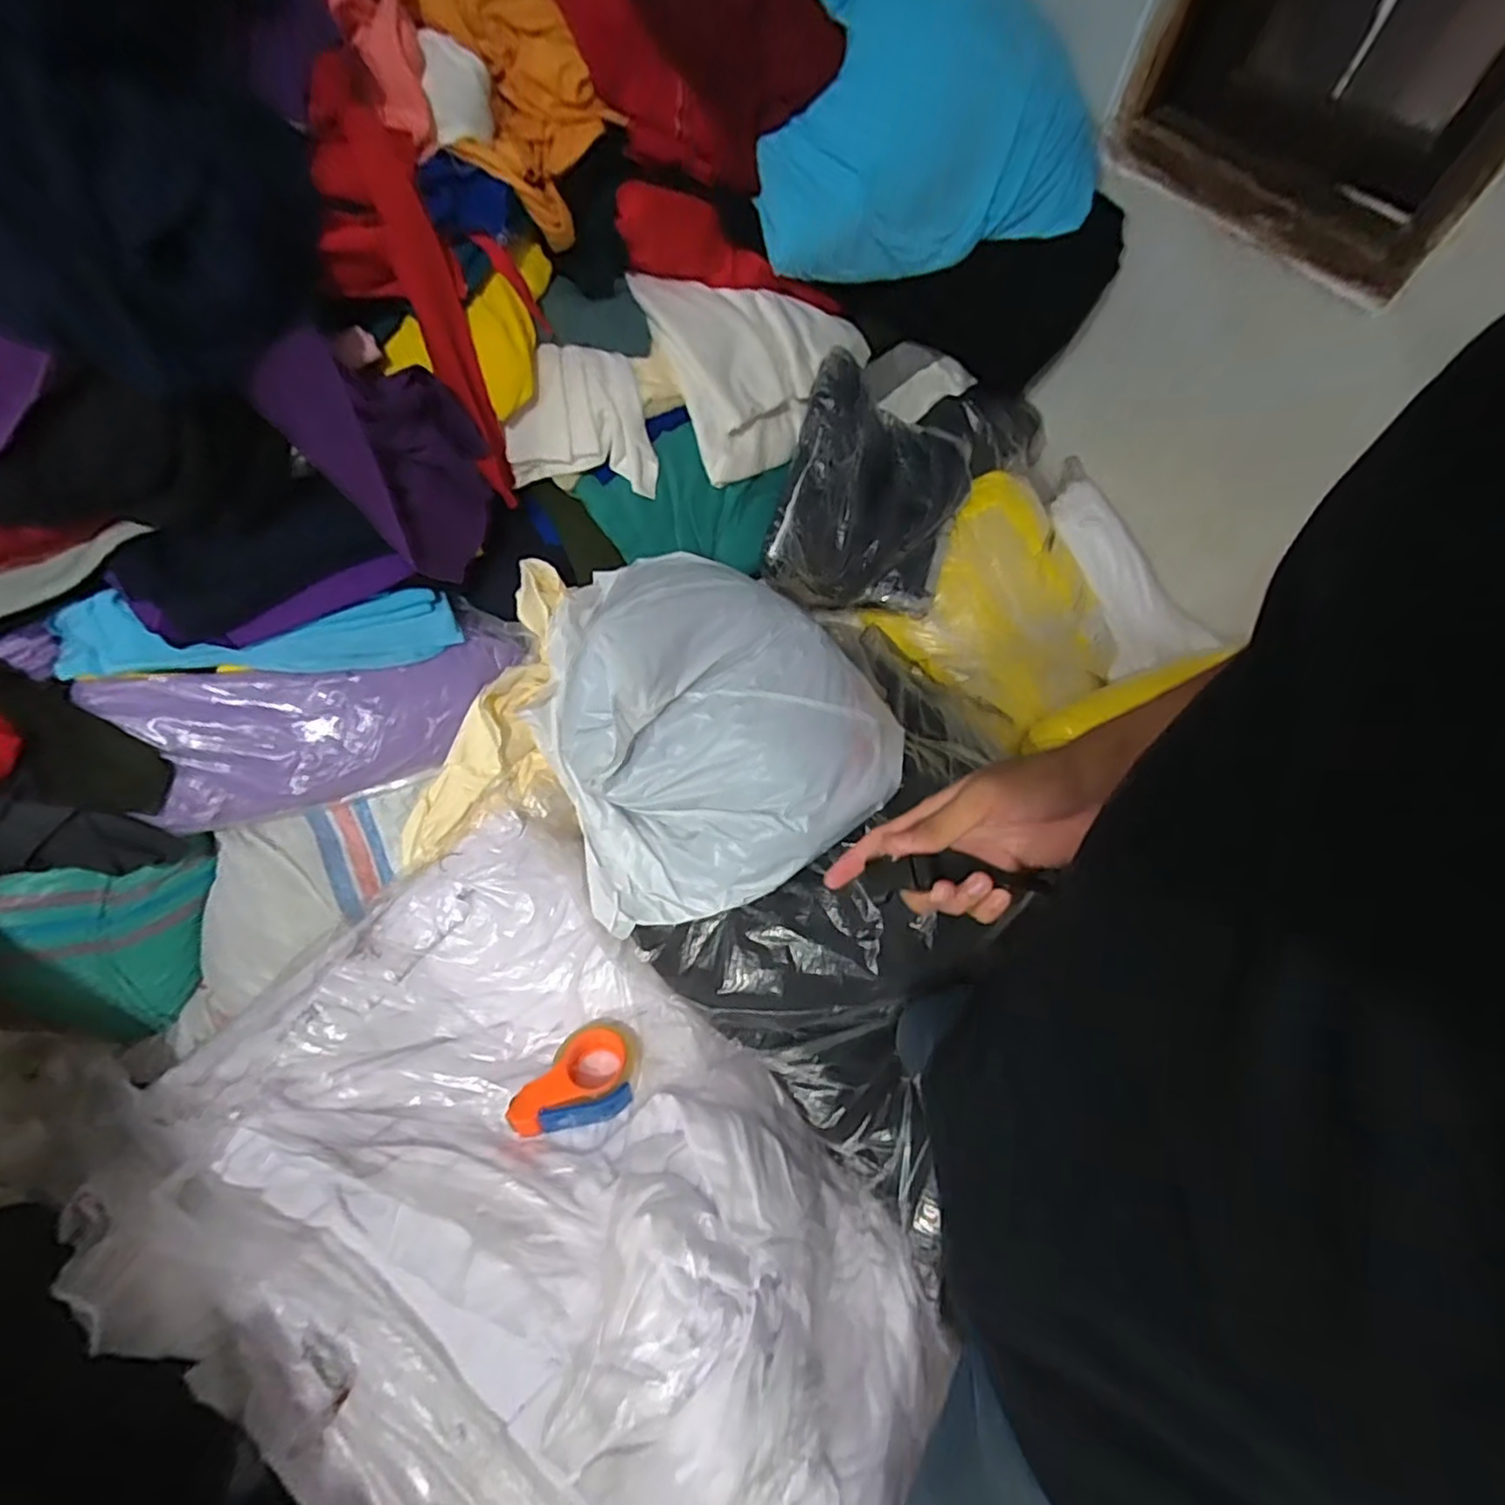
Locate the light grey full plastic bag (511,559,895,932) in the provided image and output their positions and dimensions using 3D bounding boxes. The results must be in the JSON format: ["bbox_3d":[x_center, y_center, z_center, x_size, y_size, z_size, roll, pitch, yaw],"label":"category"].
[{"bbox_3d":[-0.058,-0.052,0.965,0.482,0.235,0.478,-19,67,-9],"label":"light grey full plastic bag"}]

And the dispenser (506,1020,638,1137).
[{"bbox_3d":[-0.236,0.429,0.881,0.166,0.063,0.116,1,41,-25],"label":"dispenser"}]

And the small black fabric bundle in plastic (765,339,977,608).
[{"bbox_3d":[0.194,-0.430,1.155,0.363,0.089,0.385,18,89,-35],"label":"small black fabric bundle in plastic"}]

